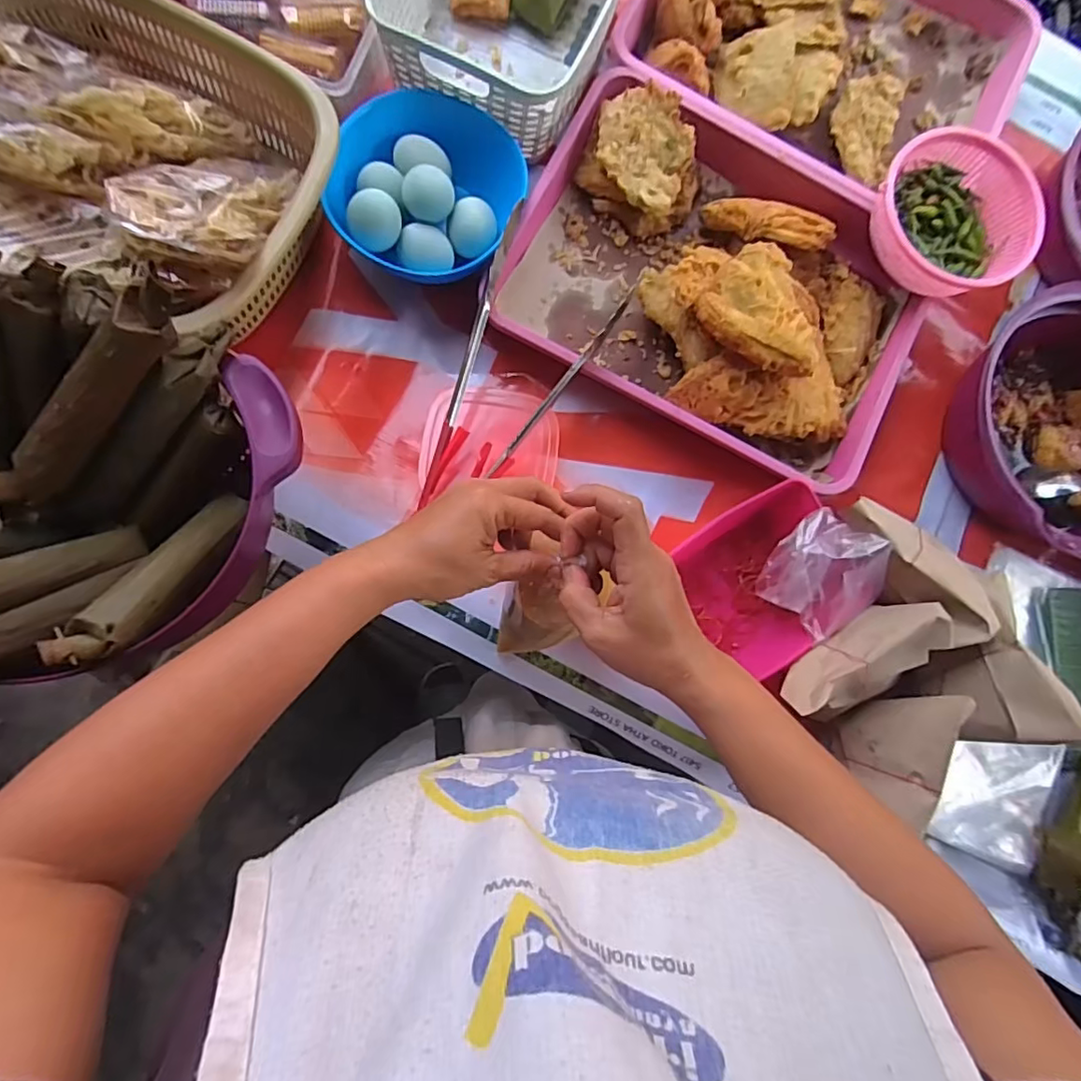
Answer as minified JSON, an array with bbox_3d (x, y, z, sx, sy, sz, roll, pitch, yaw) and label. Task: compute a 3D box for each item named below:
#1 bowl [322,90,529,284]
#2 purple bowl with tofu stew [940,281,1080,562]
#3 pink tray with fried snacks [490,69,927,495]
[{"bbox_3d":[-0.093,-0.295,0.499,0.146,0.065,0.148,1,82,-5],"label":"bowl"},{"bbox_3d":[0.463,-0.102,0.521,0.214,0.082,0.236,-4,83,-6],"label":"purple bowl with tofu stew"},{"bbox_3d":[0.157,-0.227,0.503,0.343,0.077,0.273,24,81,-2],"label":"pink tray with fried snacks"}]

